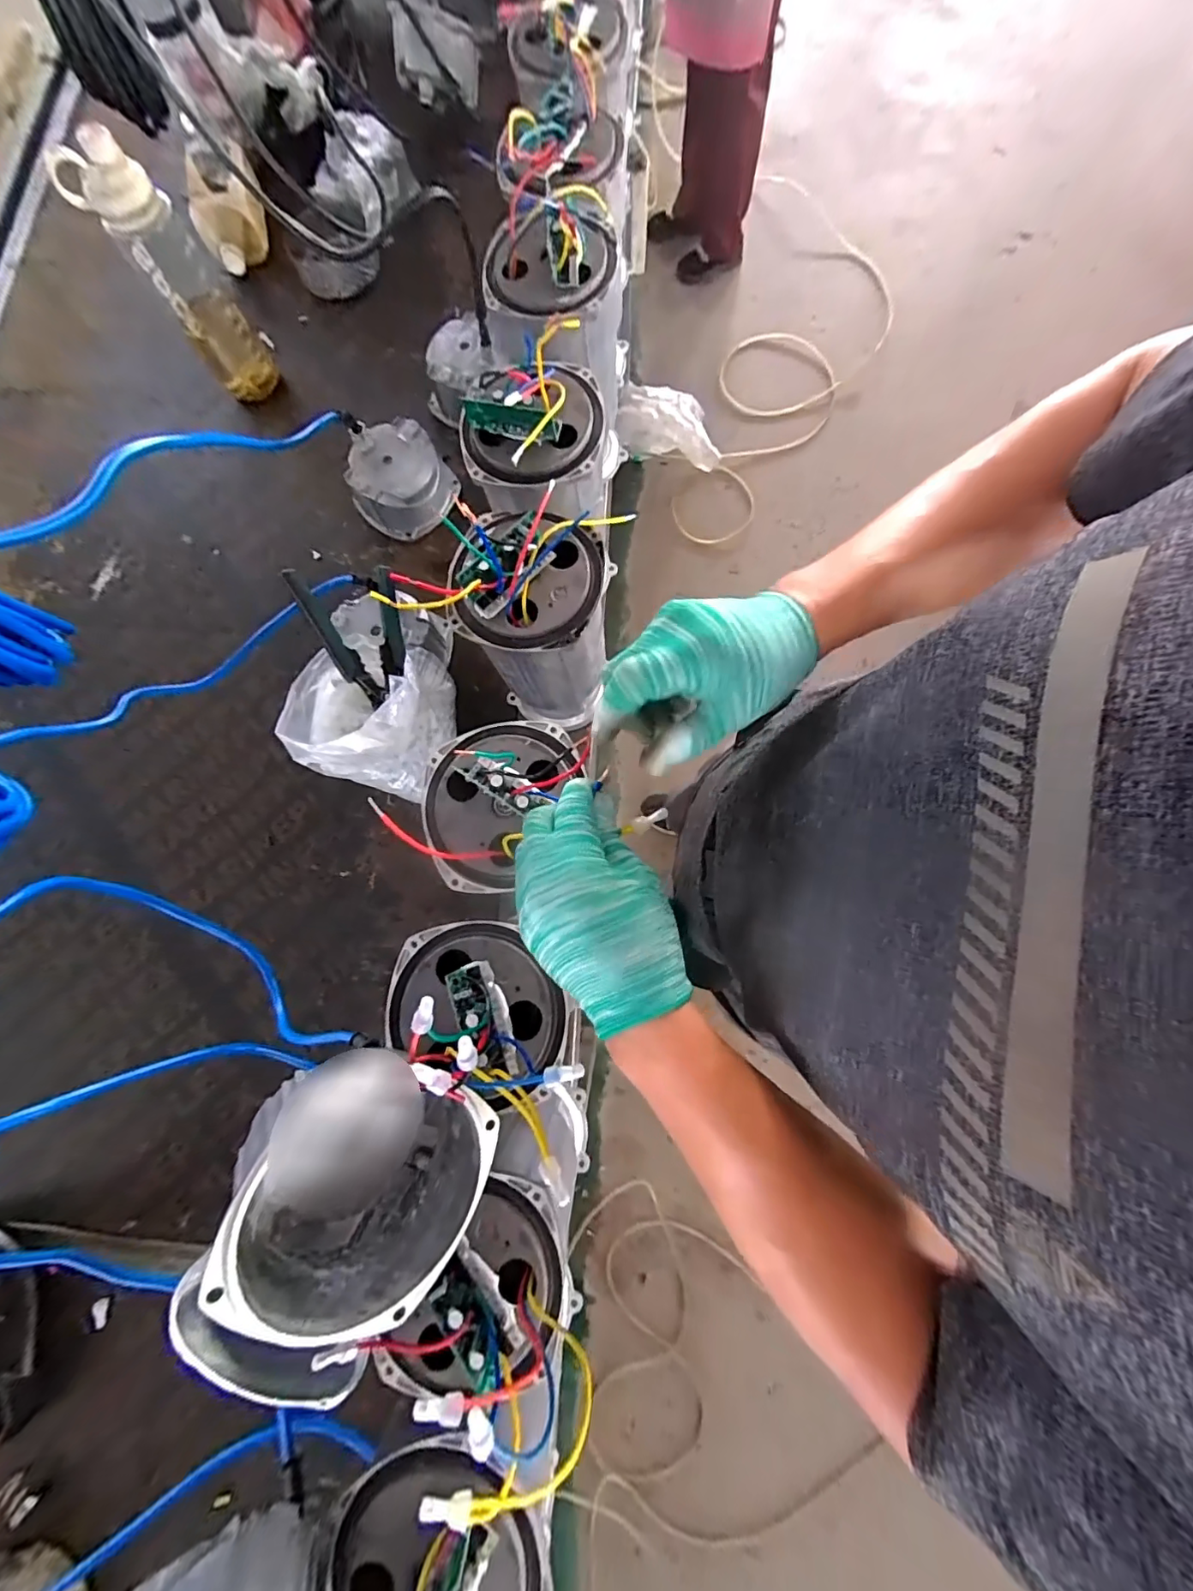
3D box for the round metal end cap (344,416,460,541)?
[{"bbox_3d":[-0.266,-0.427,0.687,0.116,0.084,0.117,-1,79,3],"label":"round metal end cap"}]

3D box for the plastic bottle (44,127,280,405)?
[{"bbox_3d":[-0.547,-0.675,0.670,0.093,0.260,0.081,-39,80,-5],"label":"plastic bottle"}]

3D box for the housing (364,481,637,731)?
[{"bbox_3d":[-0.057,-0.169,0.525,0.130,0.246,0.133,25,82,7],"label":"housing"}]

